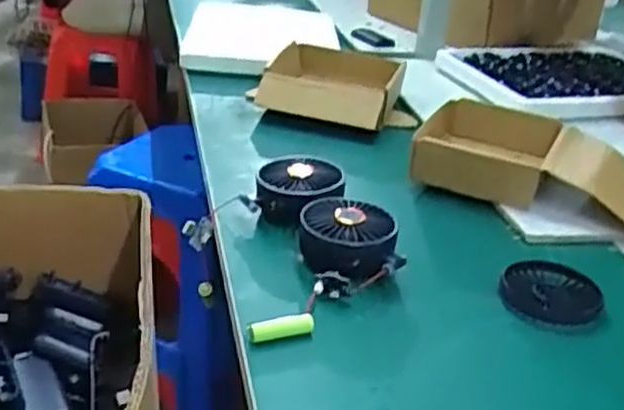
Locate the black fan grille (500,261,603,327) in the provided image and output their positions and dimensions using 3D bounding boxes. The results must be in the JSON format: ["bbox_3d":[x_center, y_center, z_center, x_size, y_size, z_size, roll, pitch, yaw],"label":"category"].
[{"bbox_3d":[0.212,0.078,0.678,0.085,0.022,0.072,13,29,21],"label":"black fan grille"}]

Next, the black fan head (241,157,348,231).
[{"bbox_3d":[-0.018,-0.010,0.760,0.096,0.051,0.085,6,26,-3],"label":"black fan head"}]

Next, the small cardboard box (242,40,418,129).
[{"bbox_3d":[0.031,-0.167,1.073,0.217,0.063,0.188,12,27,10],"label":"small cardboard box"}]

